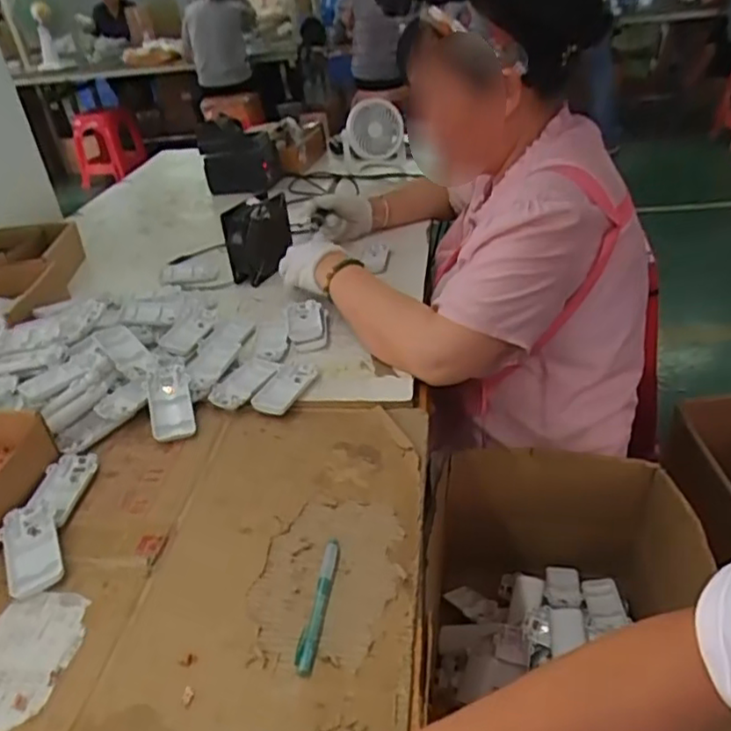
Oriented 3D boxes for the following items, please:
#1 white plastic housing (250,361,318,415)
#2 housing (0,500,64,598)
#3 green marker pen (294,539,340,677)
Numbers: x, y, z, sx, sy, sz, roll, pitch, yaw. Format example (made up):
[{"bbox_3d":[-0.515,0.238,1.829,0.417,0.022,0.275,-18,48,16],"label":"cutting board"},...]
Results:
[{"bbox_3d":[-0.094,0.027,0.782,0.048,0.023,0.098,14,37,22],"label":"white plastic housing"},{"bbox_3d":[-0.305,0.164,0.590,0.049,0.021,0.095,-21,39,-26],"label":"housing"},{"bbox_3d":[-0.038,0.195,0.532,0.014,0.008,0.126,4,35,8],"label":"green marker pen"}]

